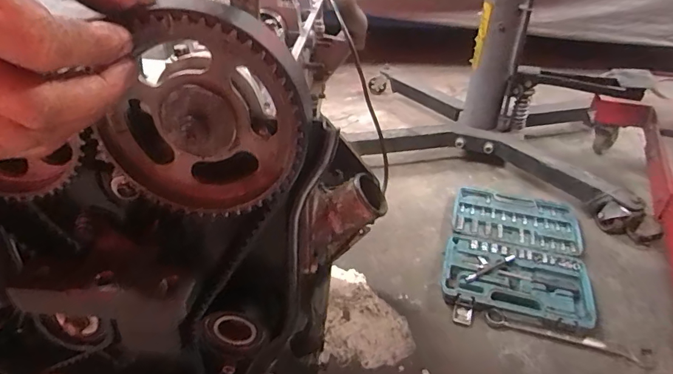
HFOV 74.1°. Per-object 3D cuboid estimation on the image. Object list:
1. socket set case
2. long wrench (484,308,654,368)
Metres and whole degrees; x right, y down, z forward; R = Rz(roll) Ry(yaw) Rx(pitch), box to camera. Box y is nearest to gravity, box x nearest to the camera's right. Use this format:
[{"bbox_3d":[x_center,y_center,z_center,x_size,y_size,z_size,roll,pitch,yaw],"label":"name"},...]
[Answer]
[{"bbox_3d":[0.402,0.140,1.006,0.293,0.035,0.410,11,34,15],"label":"socket set case"},{"bbox_3d":[0.423,0.275,0.817,0.289,0.020,0.042,9,34,12],"label":"long wrench"}]

